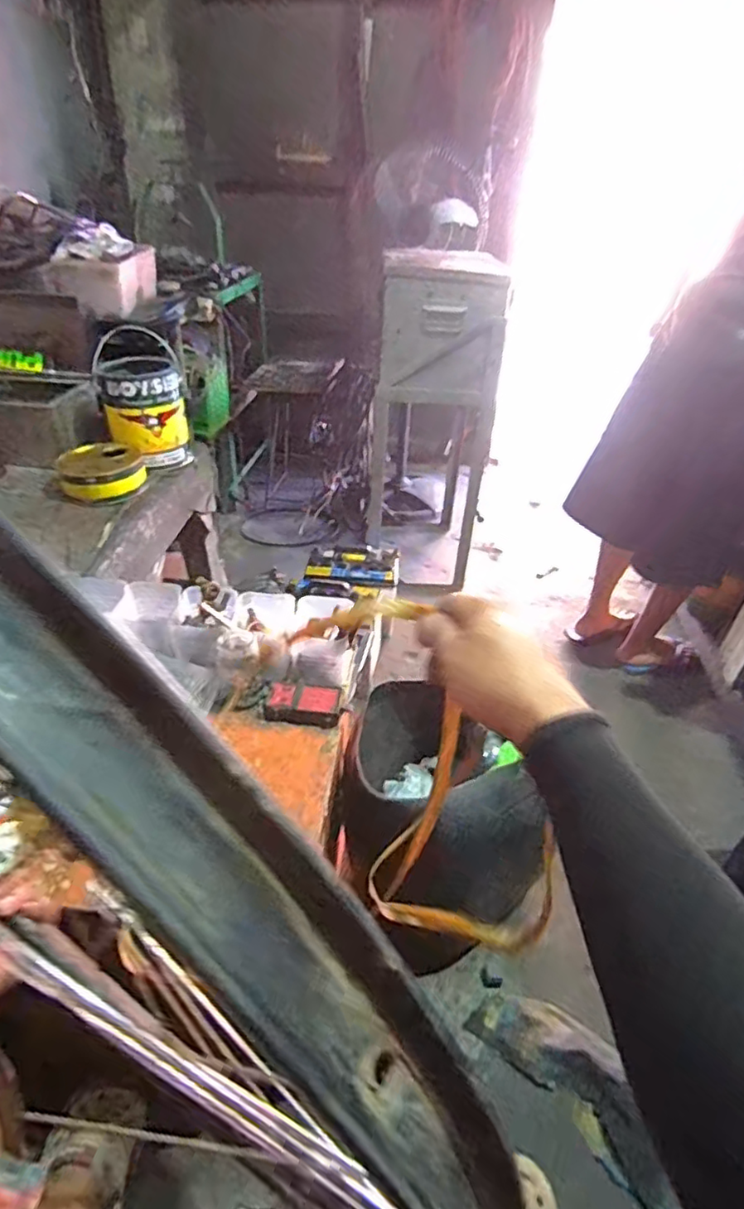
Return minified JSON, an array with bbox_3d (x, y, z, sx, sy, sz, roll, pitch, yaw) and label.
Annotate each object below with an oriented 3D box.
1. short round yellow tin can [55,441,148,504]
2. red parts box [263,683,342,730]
[{"bbox_3d":[-0.554,-0.272,1.260,0.167,0.062,0.167,-12,39,-20],"label":"short round yellow tin can"},{"bbox_3d":[-0.097,0.143,0.863,0.104,0.023,0.065,5,36,2],"label":"red parts box"}]

